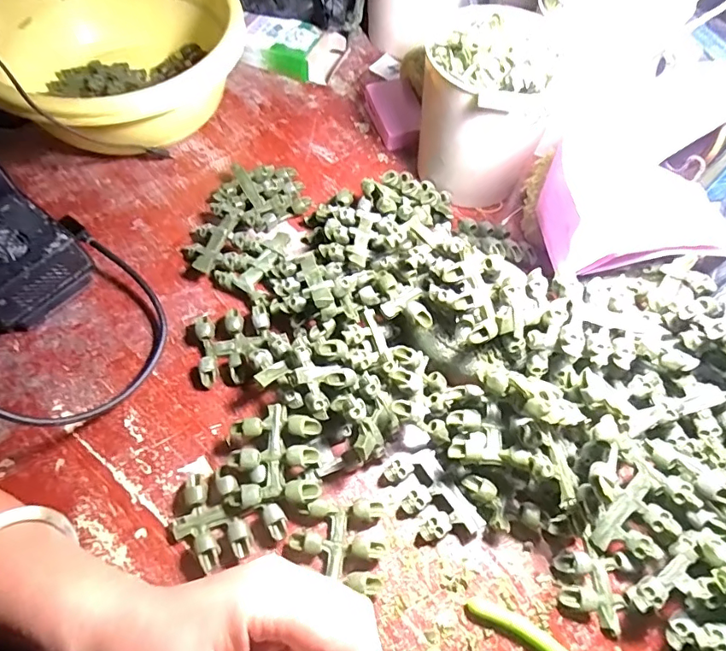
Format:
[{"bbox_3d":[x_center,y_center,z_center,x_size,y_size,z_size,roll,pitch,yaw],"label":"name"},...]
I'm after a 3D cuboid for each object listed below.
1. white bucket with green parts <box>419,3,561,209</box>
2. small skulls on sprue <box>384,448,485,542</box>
[{"bbox_3d":[0.107,-0.175,0.403,0.099,0.124,0.110,38,67,17],"label":"white bucket with green parts"},{"bbox_3d":[0.043,0.111,0.309,0.035,0.014,0.061,-29,66,-16],"label":"small skulls on sprue"}]

